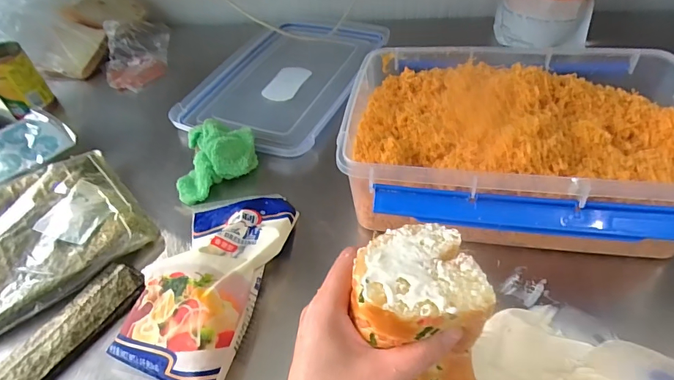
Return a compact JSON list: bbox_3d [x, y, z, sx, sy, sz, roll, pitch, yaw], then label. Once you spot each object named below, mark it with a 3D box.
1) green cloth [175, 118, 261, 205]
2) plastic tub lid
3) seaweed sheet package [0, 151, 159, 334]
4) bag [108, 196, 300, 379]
[{"bbox_3d":[-0.164,-0.050,0.568,0.104,0.045,0.122,-14,47,-7],"label":"green cloth"},{"bbox_3d":[-0.088,-0.201,0.707,0.245,0.024,0.352,14,50,19],"label":"plastic tub lid"},{"bbox_3d":[-0.367,0.045,0.497,0.226,0.027,0.231,-36,53,-25],"label":"seaweed sheet package"},{"bbox_3d":[-0.128,0.079,0.433,0.127,0.052,0.240,5,47,11],"label":"bag"}]

